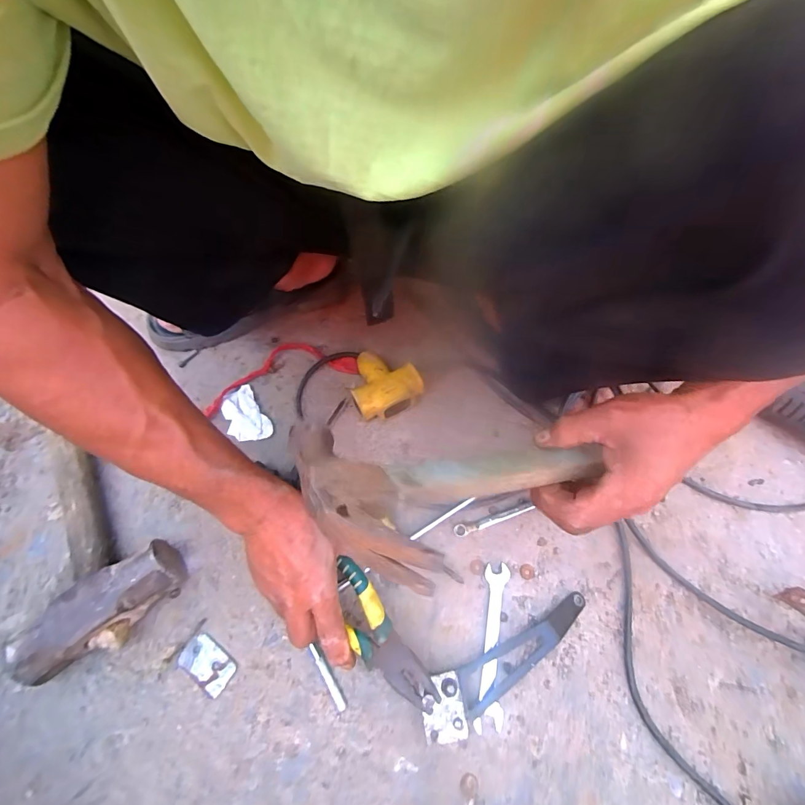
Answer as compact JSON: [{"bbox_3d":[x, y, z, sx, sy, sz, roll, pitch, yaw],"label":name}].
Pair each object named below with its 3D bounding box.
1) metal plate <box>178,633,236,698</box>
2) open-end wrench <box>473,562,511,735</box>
[{"bbox_3d":[-0.189,0.253,0.395,0.053,0.004,0.033,32,68,16],"label":"metal plate"},{"bbox_3d":[0.089,0.234,0.401,0.026,0.011,0.143,11,62,2],"label":"open-end wrench"}]

